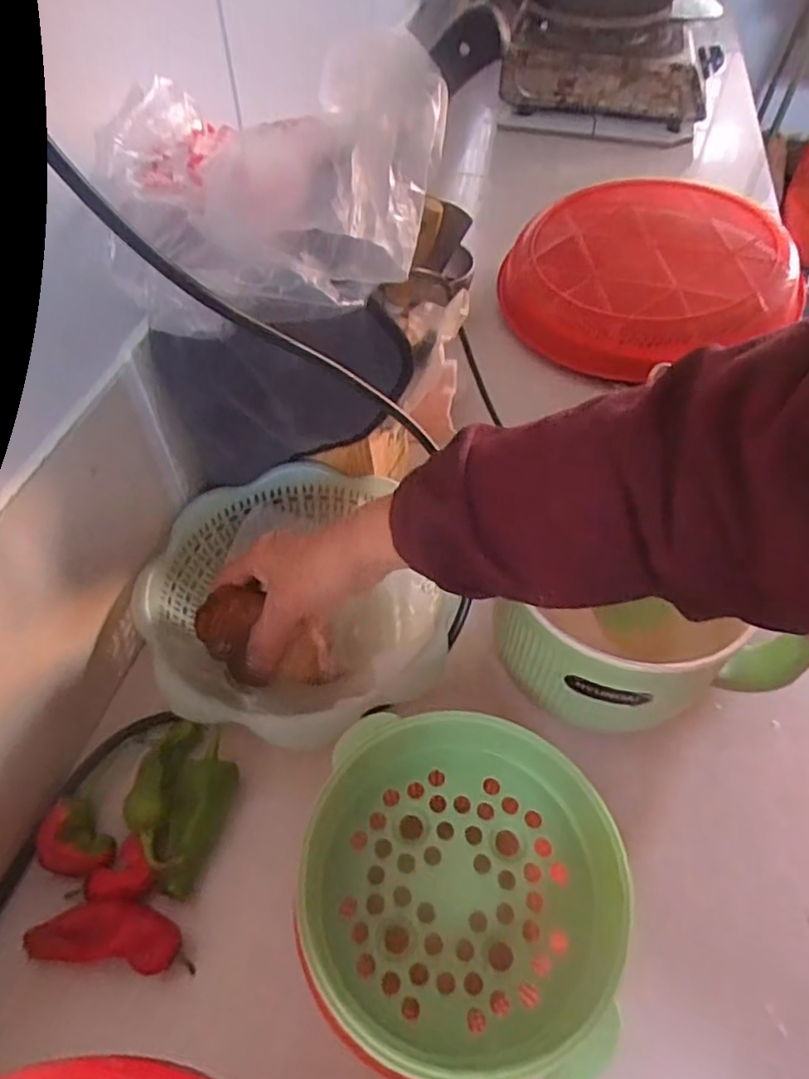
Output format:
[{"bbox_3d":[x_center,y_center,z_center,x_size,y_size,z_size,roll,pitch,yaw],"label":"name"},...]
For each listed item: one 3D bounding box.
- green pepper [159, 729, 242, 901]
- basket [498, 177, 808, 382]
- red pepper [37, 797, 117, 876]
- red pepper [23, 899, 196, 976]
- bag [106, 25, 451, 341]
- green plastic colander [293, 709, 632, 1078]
[{"bbox_3d":[-0.140,0.181,0.439,0.034,0.038,0.098,10,52,7],"label":"green pepper"},{"bbox_3d":[0.303,-0.315,0.790,0.353,0.097,0.291,-12,53,-11],"label":"basket"},{"bbox_3d":[-0.220,0.197,0.431,0.037,0.020,0.052,-37,61,-26],"label":"red pepper"},{"bbox_3d":[-0.178,0.237,0.394,0.096,0.032,0.033,6,52,3],"label":"red pepper"},{"bbox_3d":[-0.081,-0.224,0.417,0.202,0.114,0.188,5,52,2],"label":"bag"},{"bbox_3d":[0.032,0.190,0.365,0.159,0.065,0.174,1,52,-1],"label":"green plastic colander"}]

